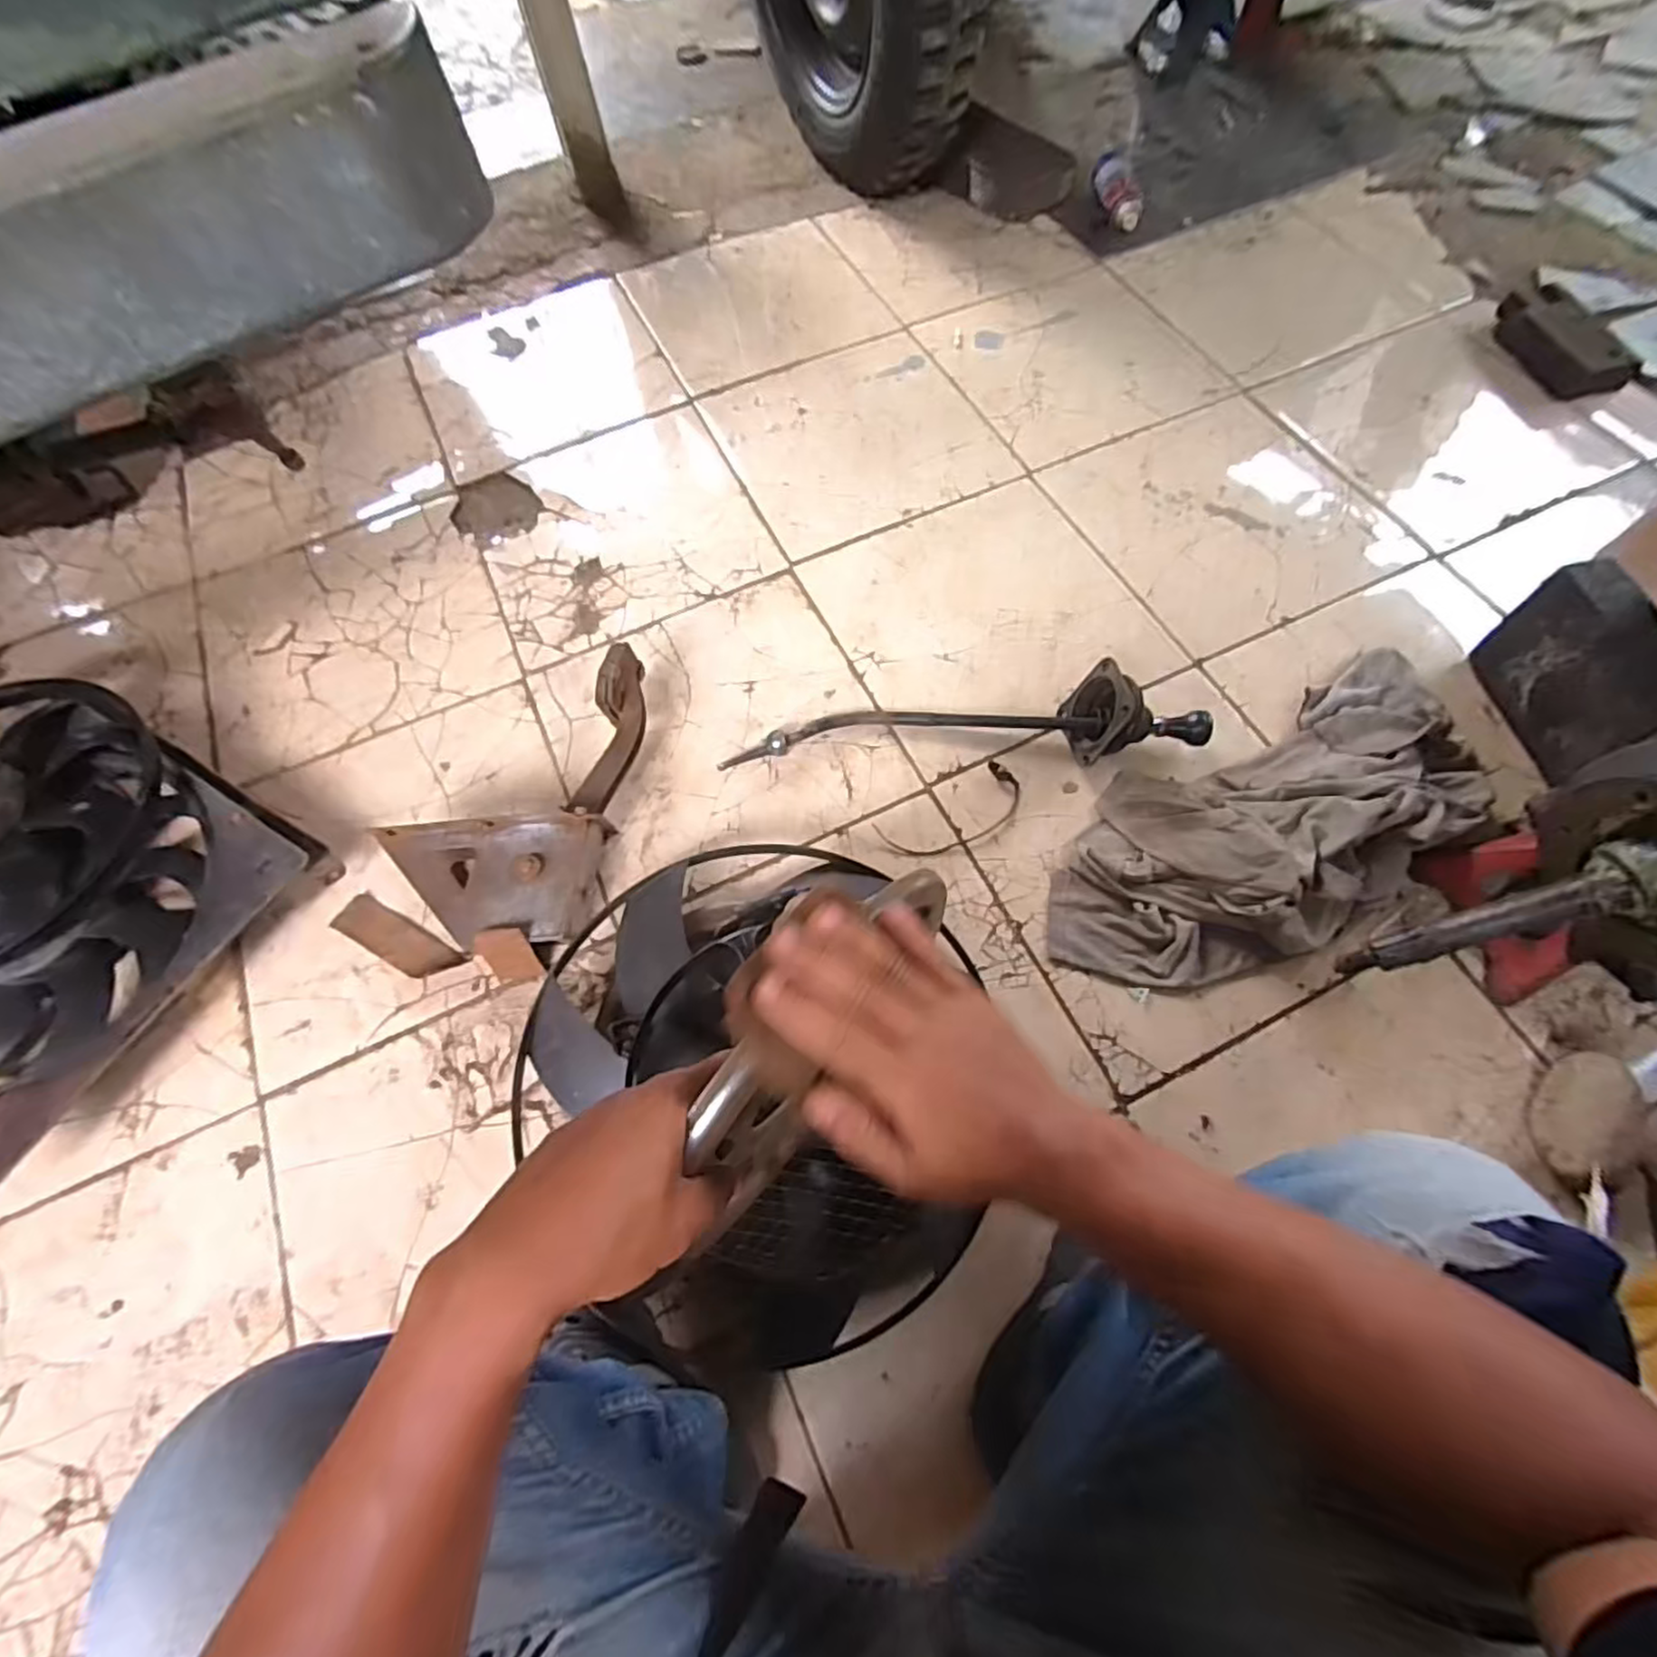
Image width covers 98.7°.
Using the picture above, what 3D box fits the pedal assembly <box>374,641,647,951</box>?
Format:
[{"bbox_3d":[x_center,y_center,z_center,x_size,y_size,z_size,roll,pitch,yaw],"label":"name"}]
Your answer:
[{"bbox_3d":[-0.305,-0.014,0.839,0.356,0.109,0.223,-39,70,-14],"label":"pedal assembly"}]

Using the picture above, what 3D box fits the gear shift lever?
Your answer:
[{"bbox_3d":[0.166,-0.130,0.880,0.600,0.101,0.116,-5,68,1],"label":"gear shift lever"}]

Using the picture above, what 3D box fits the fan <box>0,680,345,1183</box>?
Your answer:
[{"bbox_3d":[-0.941,0.076,0.821,0.553,0.105,0.461,29,71,14],"label":"fan"}]

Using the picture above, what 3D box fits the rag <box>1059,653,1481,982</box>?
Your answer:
[{"bbox_3d":[0.528,-0.005,0.837,0.595,0.082,0.273,-24,70,-6],"label":"rag"}]

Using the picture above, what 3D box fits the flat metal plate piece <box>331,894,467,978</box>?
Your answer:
[{"bbox_3d":[-0.506,0.132,0.832,0.162,0.005,0.049,27,73,12],"label":"flat metal plate piece"}]

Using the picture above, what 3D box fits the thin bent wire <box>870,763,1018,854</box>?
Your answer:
[{"bbox_3d":[0.159,-0.015,0.883,0.189,0.006,0.082,-30,71,-8],"label":"thin bent wire"}]

